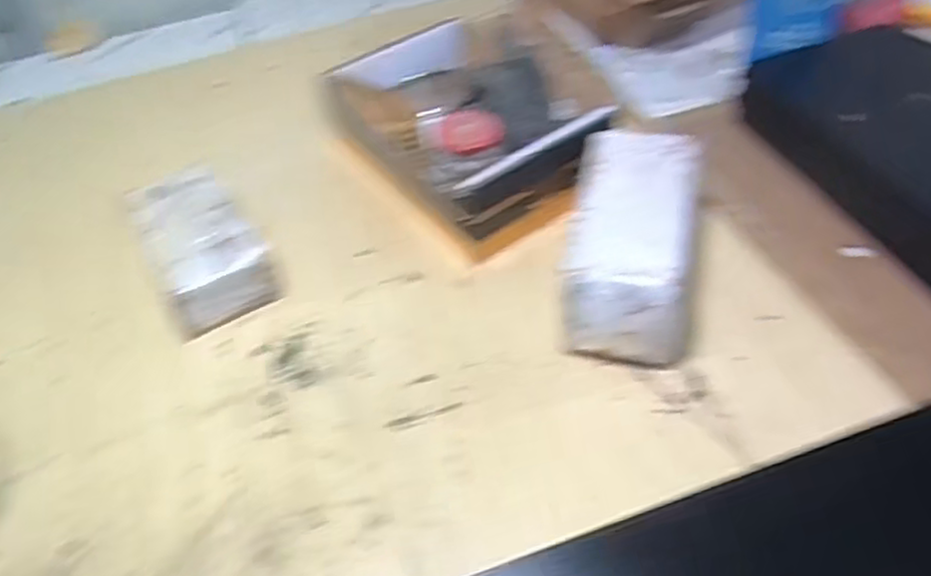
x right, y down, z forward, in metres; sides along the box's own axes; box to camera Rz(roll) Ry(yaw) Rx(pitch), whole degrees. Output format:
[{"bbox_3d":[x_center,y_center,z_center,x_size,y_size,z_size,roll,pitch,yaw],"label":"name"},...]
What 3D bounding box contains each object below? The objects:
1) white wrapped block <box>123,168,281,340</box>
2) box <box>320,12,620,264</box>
[{"bbox_3d":[-0.280,-0.050,0.773,0.117,0.072,0.199,-24,48,-16],"label":"white wrapped block"},{"bbox_3d":[0.010,-0.186,0.835,0.232,0.116,0.298,-30,50,-20],"label":"box"}]

